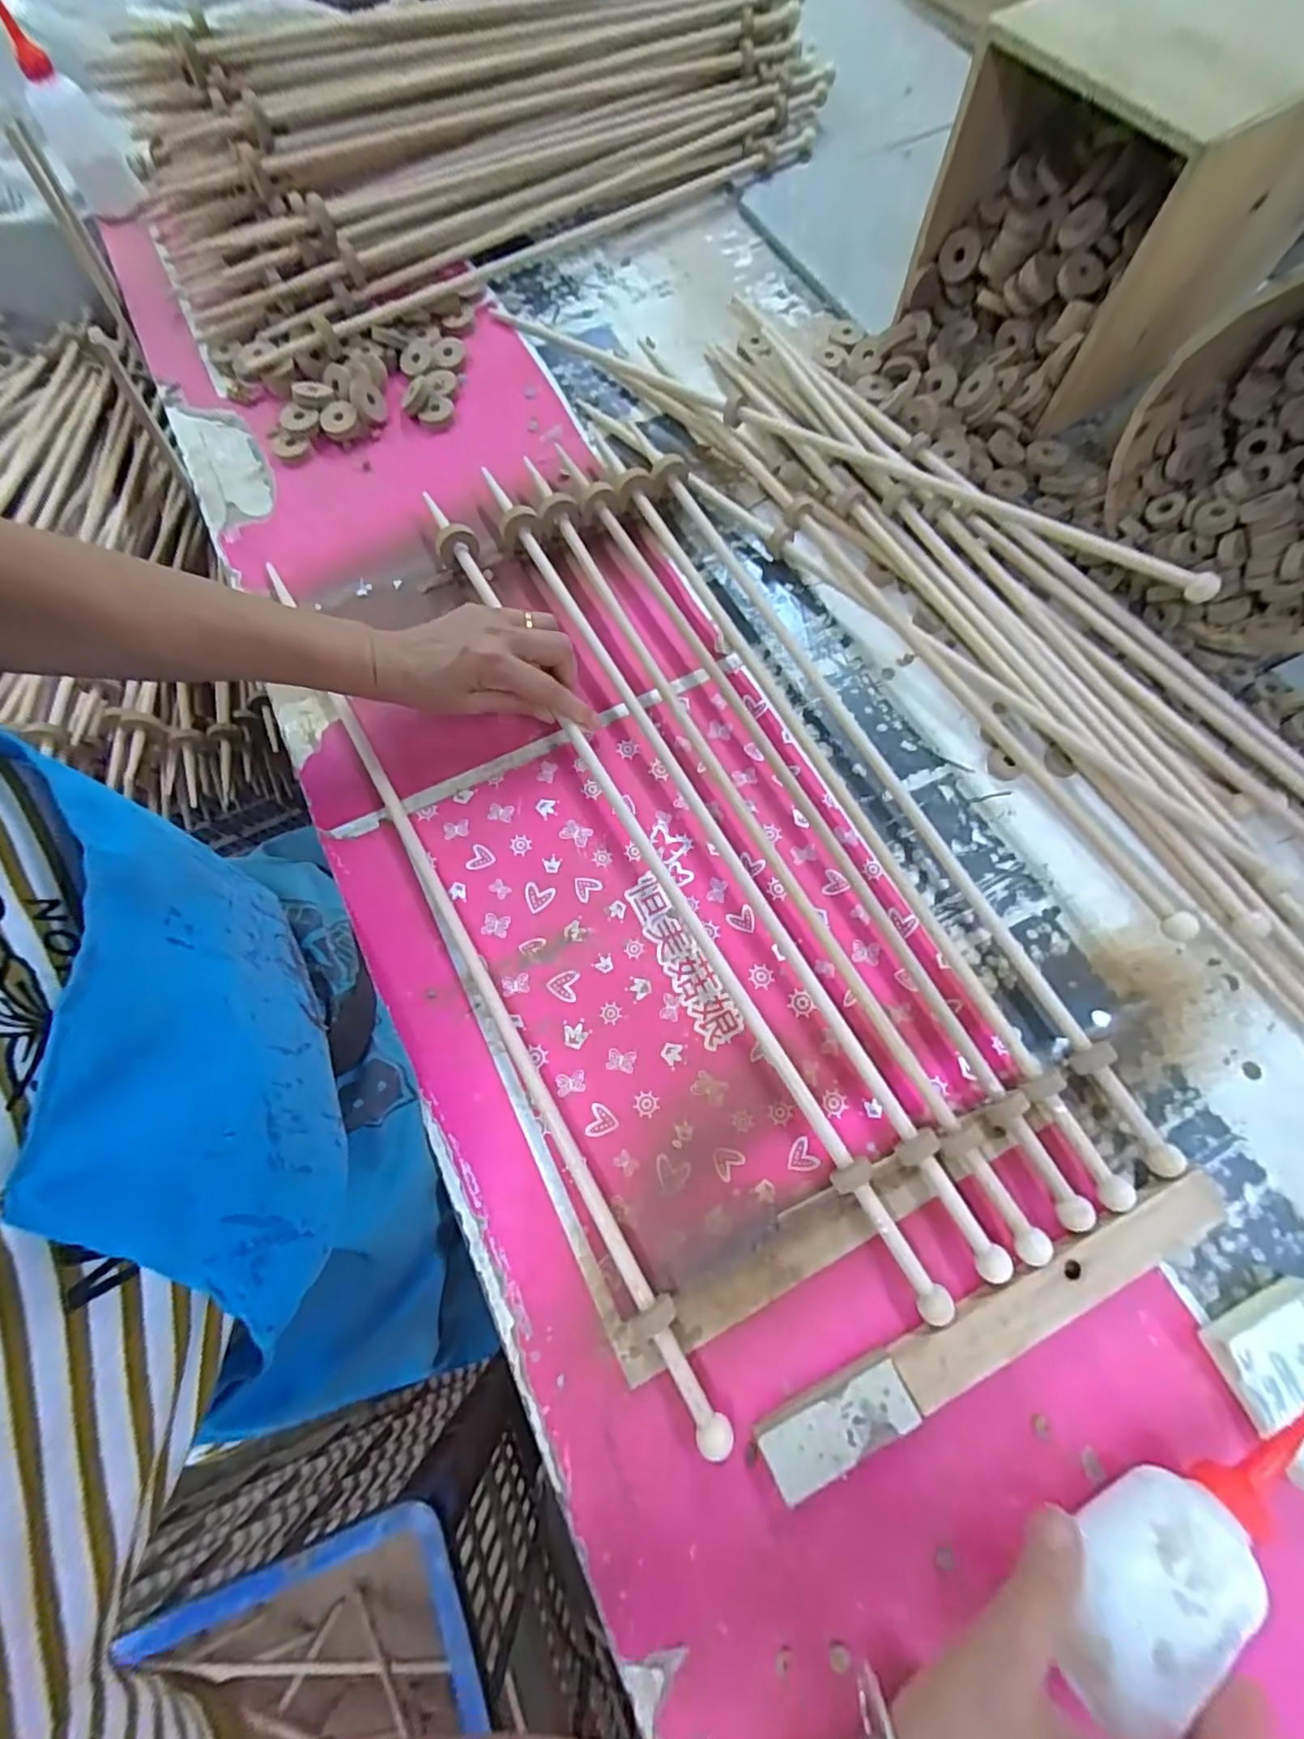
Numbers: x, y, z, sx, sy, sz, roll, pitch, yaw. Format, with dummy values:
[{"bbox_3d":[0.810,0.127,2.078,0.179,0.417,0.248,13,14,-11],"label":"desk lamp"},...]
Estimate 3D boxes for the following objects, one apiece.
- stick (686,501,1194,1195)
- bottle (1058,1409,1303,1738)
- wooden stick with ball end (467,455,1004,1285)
[{"bbox_3d":[0.172,-0.080,0.466,0.023,0.021,0.615,-26,71,-8],"label":"stick"},{"bbox_3d":[0.254,0.307,0.293,0.173,0.040,0.046,-18,69,-22],"label":"bottle"},{"bbox_3d":[0.028,-0.057,0.457,0.017,0.028,0.697,-28,71,-8],"label":"wooden stick with ball end"}]

